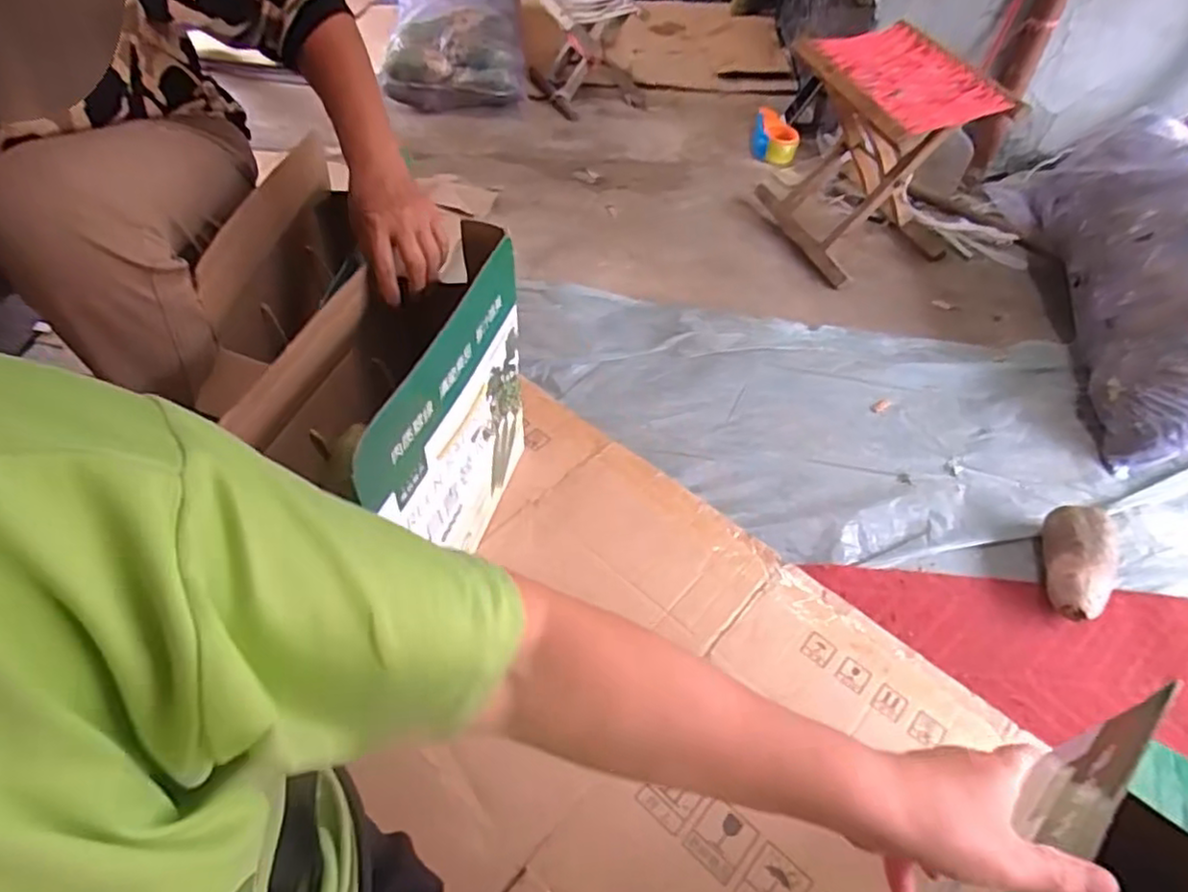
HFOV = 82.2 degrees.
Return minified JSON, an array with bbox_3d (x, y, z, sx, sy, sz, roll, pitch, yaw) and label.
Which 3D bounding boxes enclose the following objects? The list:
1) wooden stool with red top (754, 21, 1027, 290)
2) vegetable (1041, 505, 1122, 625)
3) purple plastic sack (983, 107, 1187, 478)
[{"bbox_3d":[0.513,-0.542,1.268,0.255,0.329,0.320,-18,53,-14],"label":"wooden stool with red top"},{"bbox_3d":[0.611,0.153,0.862,0.075,0.073,0.149,20,53,15],"label":"vegetable"},{"bbox_3d":[0.961,-0.318,1.141,0.320,0.239,0.769,8,51,5],"label":"purple plastic sack"}]

